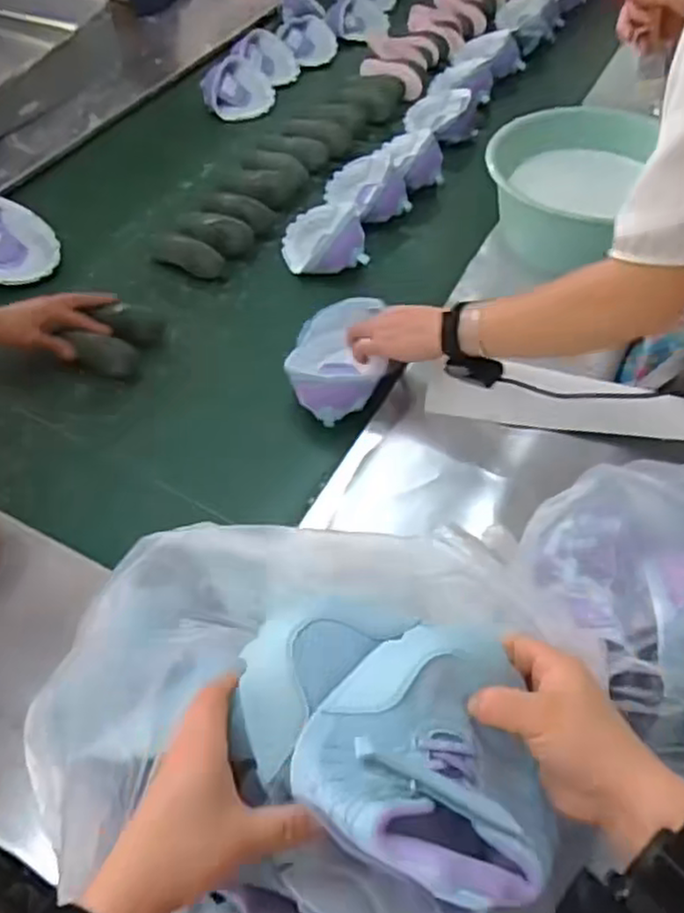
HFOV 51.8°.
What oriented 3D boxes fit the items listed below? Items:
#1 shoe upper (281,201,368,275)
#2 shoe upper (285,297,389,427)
[{"bbox_3d":[-0.034,-0.350,1.093,0.127,0.073,0.147,-11,54,-8],"label":"shoe upper"},{"bbox_3d":[-0.007,-0.139,0.941,0.134,0.061,0.235,1,53,1],"label":"shoe upper"}]

